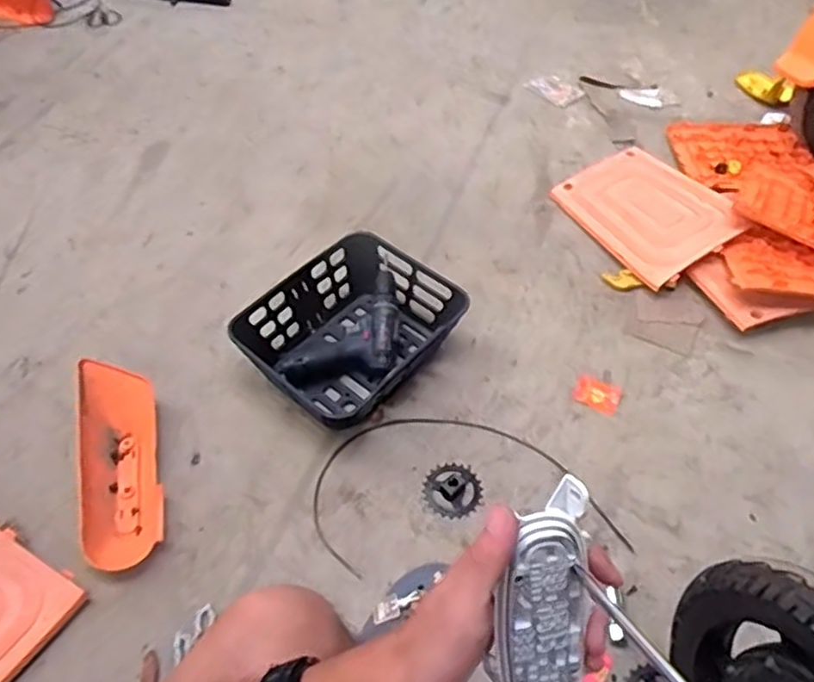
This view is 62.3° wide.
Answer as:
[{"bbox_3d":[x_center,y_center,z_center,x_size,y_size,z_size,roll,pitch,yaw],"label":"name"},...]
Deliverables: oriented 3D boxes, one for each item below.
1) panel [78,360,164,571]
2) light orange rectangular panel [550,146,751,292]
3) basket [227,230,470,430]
[{"bbox_3d":[-0.429,0.178,0.999,0.115,0.061,0.329,-12,54,-9],"label":"panel"},{"bbox_3d":[0.470,-0.260,1.328,0.231,0.015,0.319,-33,55,-7],"label":"light orange rectangular panel"},{"bbox_3d":[-0.082,-0.016,1.115,0.268,0.111,0.325,36,61,24],"label":"basket"}]

